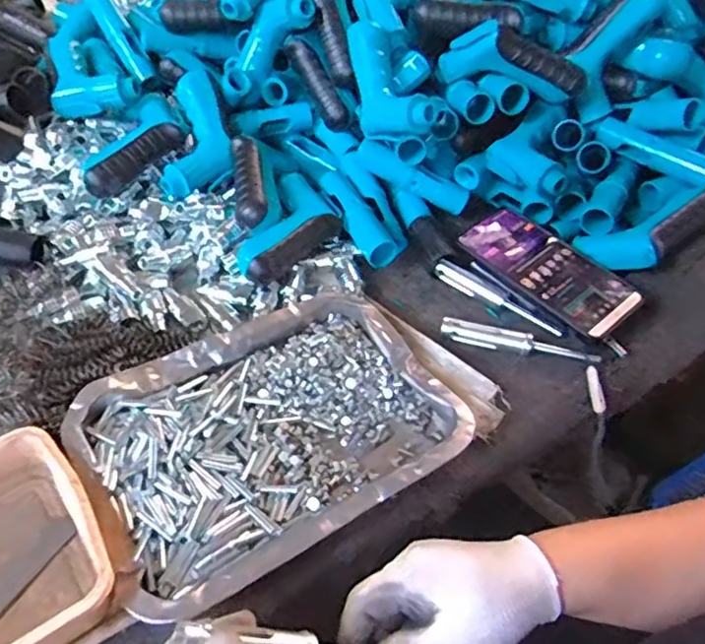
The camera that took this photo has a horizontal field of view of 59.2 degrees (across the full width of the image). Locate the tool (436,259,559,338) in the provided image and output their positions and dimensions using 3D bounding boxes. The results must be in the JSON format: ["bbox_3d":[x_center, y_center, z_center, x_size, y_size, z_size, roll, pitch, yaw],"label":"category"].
[{"bbox_3d":[0.132,-0.023,0.566,0.125,0.019,0.013,28,52,22],"label":"tool"}]

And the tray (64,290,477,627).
[{"bbox_3d":[-0.056,0.076,0.447,0.243,0.029,0.182,-25,53,-23],"label":"tray"}]

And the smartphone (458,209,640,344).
[{"bbox_3d":[0.175,-0.049,0.561,0.076,0.013,0.157,-35,60,-24],"label":"smartphone"}]

